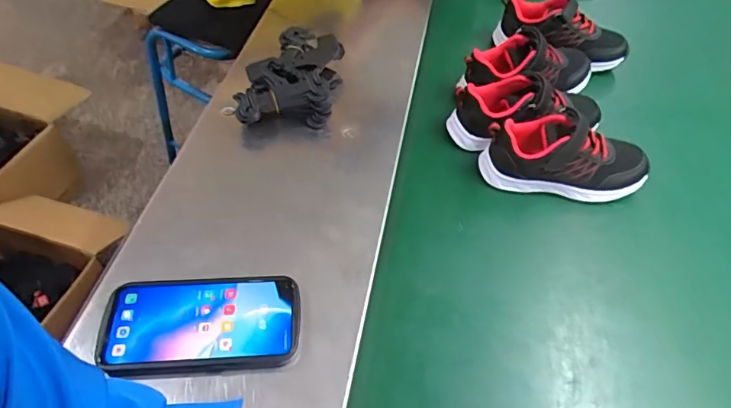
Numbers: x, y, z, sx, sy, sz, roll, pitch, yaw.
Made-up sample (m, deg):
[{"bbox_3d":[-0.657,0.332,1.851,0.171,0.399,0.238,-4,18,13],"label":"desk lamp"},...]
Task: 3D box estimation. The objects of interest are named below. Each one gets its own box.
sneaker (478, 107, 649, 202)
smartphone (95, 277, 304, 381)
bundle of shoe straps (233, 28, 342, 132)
[{"bbox_3d":[0.230,-0.054,0.559,0.184,0.077,0.071,6,51,4],"label":"sneaker"},{"bbox_3d":[-0.140,0.102,0.418,0.163,0.011,0.082,-3,53,-6],"label":"smartphone"},{"bbox_3d":[-0.089,-0.157,0.616,0.107,0.061,0.158,4,56,8],"label":"bundle of shoe straps"}]

